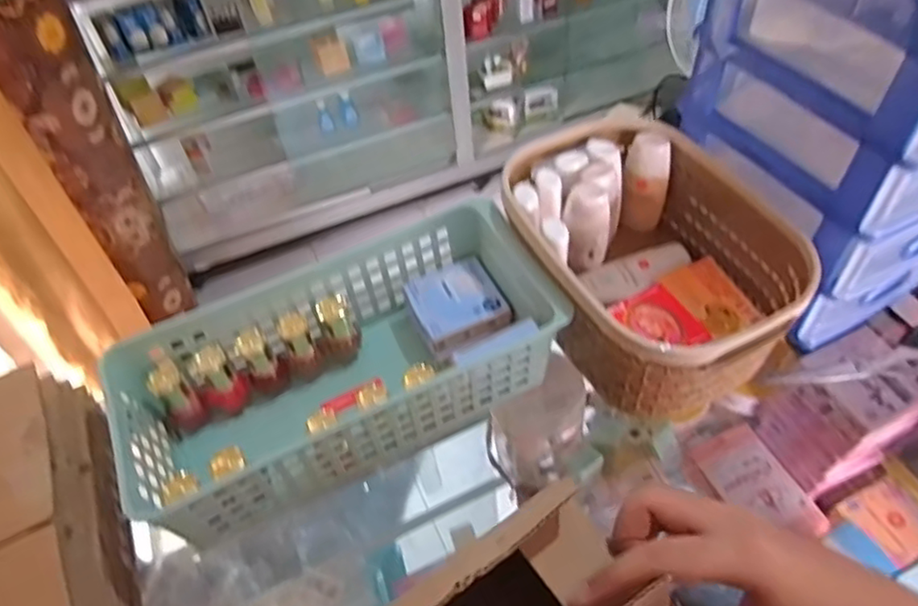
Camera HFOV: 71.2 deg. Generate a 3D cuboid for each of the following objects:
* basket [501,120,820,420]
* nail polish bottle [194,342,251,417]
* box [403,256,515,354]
[{"bbox_3d":[0.136,-0.033,0.492,0.161,0.097,0.218,-23,52,-13],"label":"basket"},{"bbox_3d":[-0.179,0.061,0.479,0.031,0.059,0.030,-36,56,-22],"label":"nail polish bottle"},{"bbox_3d":[-0.002,-0.001,0.508,0.069,0.015,0.069,-22,52,-12],"label":"box"}]

